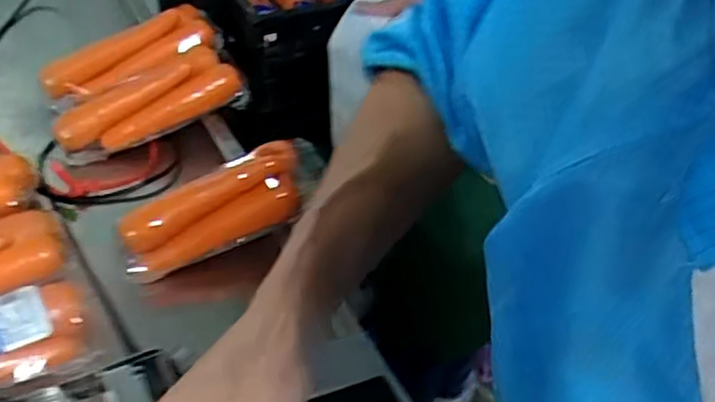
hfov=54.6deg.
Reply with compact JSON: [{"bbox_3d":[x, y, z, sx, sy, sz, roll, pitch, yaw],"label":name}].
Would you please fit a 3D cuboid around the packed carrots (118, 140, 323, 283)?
[{"bbox_3d":[-0.133,0.007,0.711,0.223,0.064,0.070,-28,53,-11],"label":"packed carrots"}]

